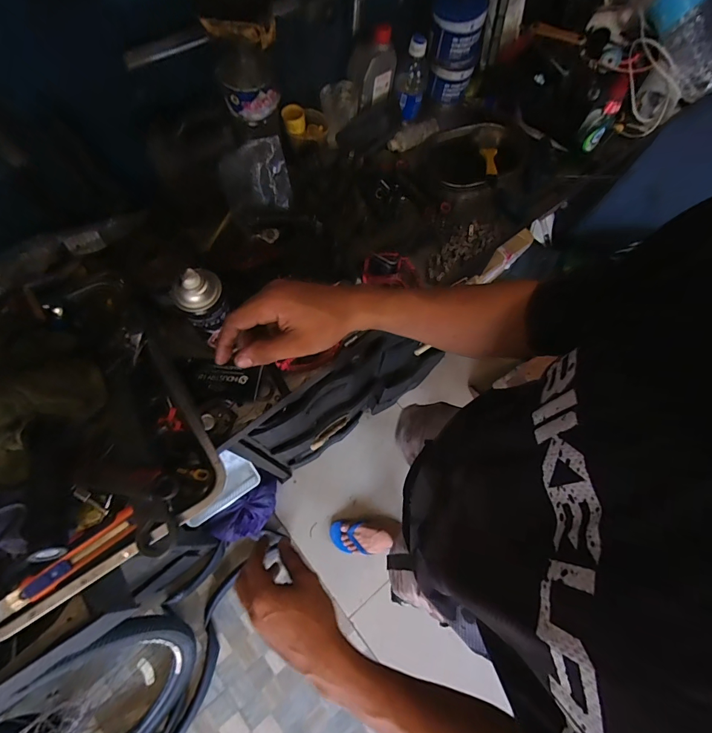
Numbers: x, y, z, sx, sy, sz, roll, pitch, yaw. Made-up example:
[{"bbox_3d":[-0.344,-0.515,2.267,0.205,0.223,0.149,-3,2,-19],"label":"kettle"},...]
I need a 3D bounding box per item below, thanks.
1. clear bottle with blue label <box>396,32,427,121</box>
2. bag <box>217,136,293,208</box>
[{"bbox_3d":[0.109,-0.556,0.737,0.055,0.129,0.058,12,69,0],"label":"clear bottle with blue label"},{"bbox_3d":[-0.166,-0.315,0.638,0.106,0.105,0.017,-24,43,-15],"label":"bag"}]

